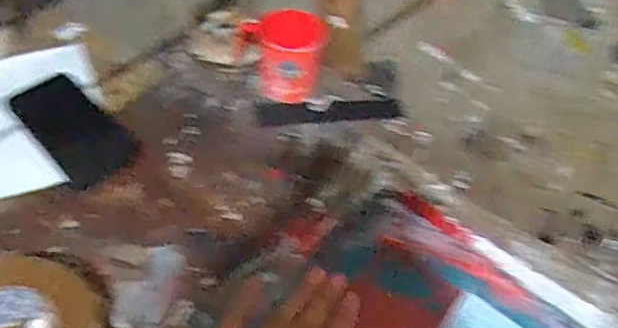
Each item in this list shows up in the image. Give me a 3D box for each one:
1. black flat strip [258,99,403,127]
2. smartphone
[{"bbox_3d":[0.025,-0.062,0.698,0.163,0.008,0.030,-4,51,-9],"label":"black flat strip"},{"bbox_3d":[-0.248,-0.038,0.644,0.078,0.009,0.155,-34,61,-28],"label":"smartphone"}]

